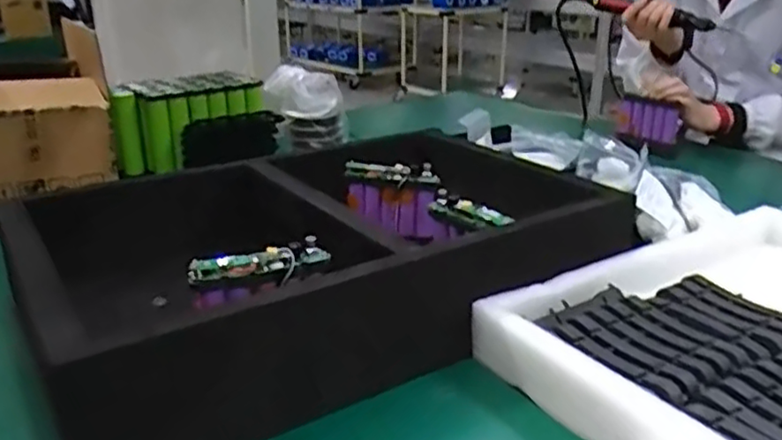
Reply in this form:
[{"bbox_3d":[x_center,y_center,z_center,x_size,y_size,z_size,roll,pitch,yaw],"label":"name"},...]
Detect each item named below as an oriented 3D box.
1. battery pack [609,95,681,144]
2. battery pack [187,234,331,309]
[{"bbox_3d":[0.468,-0.186,1.226,0.118,0.075,0.027,11,25,26],"label":"battery pack"},{"bbox_3d":[-0.112,0.041,0.568,0.115,0.045,0.030,-14,26,-29],"label":"battery pack"}]

